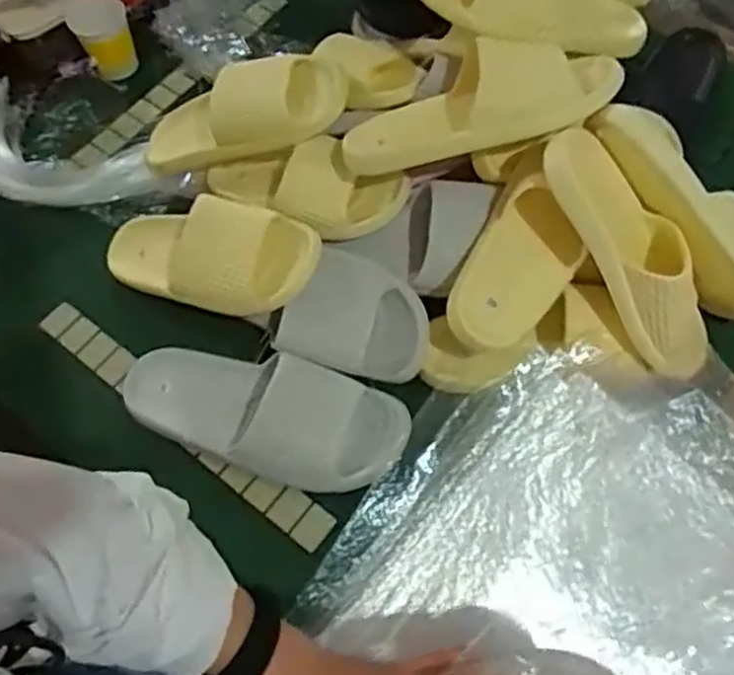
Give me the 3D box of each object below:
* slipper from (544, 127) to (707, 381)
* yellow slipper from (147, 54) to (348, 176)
[{"bbox_3d":[0.253,-0.080,0.662,0.093,0.077,0.246,-29,90,-11],"label":"slipper"},{"bbox_3d":[-0.143,-0.236,0.774,0.245,0.072,0.091,-11,62,26],"label":"yellow slipper"}]

